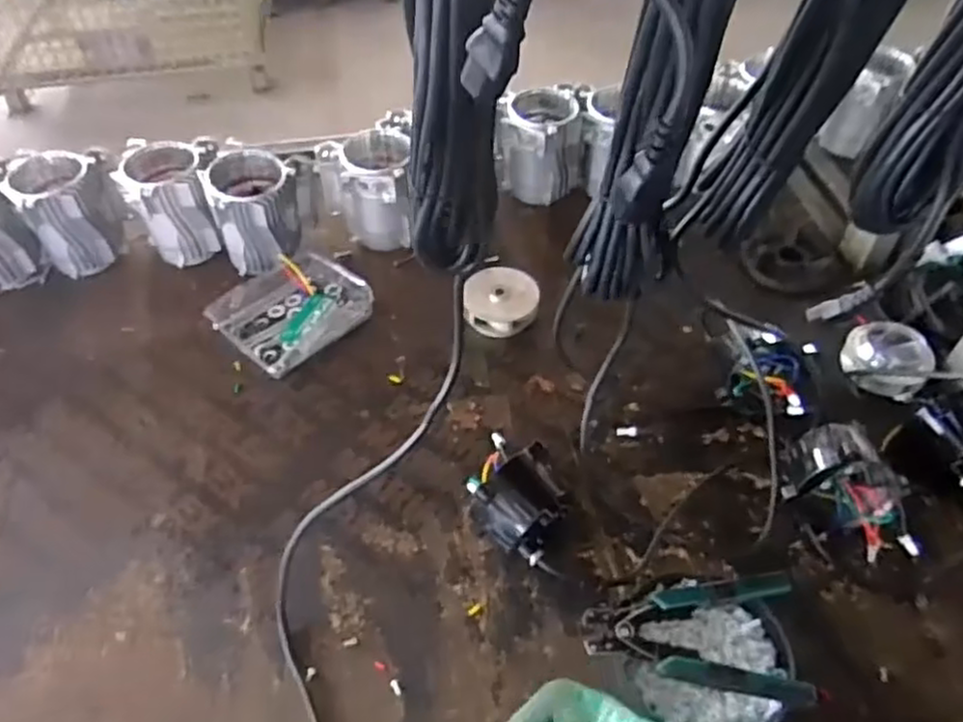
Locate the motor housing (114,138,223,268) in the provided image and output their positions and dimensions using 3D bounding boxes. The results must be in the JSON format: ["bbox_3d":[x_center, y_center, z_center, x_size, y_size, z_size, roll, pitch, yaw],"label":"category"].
[{"bbox_3d":[-0.411,-0.214,0.996,0.122,0.138,0.114,-8,50,-6],"label":"motor housing"}]

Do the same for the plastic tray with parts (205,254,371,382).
[{"bbox_3d":[-0.238,-0.068,0.938,0.135,0.037,0.177,37,60,27],"label":"plastic tray with parts"}]

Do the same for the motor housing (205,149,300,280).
[{"bbox_3d":[-0.298,-0.195,0.974,0.115,0.139,0.111,0,50,1],"label":"motor housing"}]

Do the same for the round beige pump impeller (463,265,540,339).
[{"bbox_3d":[0.027,-0.077,0.936,0.092,0.036,0.091,0,50,1],"label":"round beige pump impeller"}]

